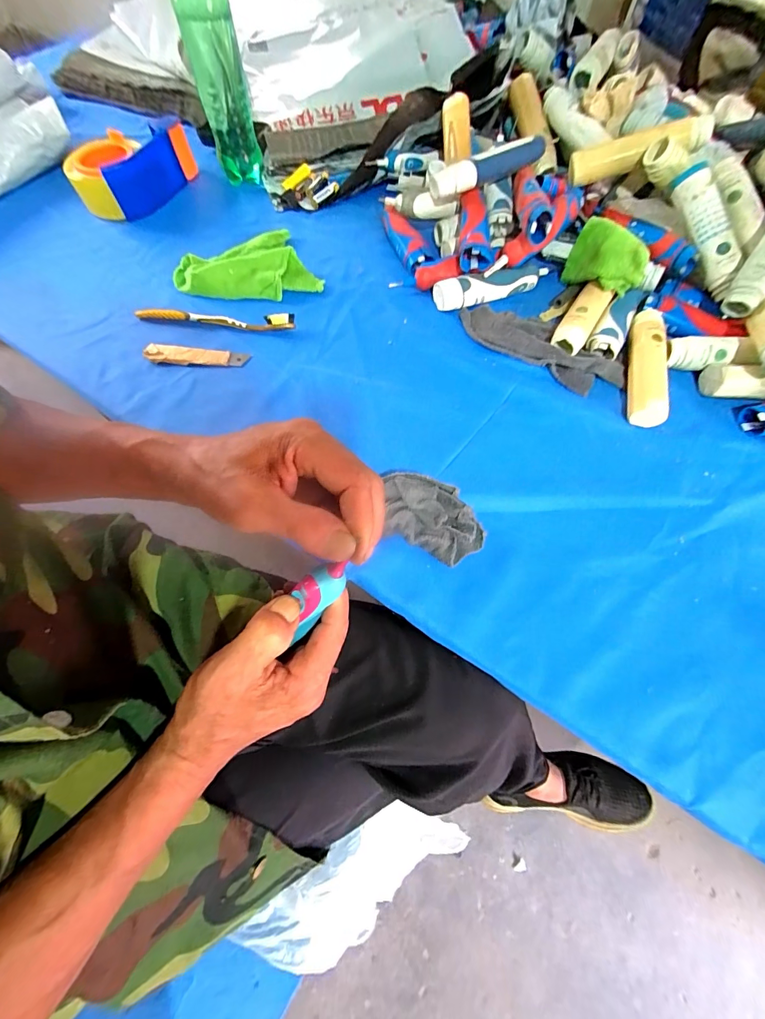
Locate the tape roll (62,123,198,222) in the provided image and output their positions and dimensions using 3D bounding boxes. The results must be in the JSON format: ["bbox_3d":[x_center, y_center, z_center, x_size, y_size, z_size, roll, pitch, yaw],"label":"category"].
[{"bbox_3d":[-0.338,-0.467,0.527,0.086,0.055,0.164,36,72,14],"label":"tape roll"}]

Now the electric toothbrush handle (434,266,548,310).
[{"bbox_3d":[0.133,-0.267,0.456,0.144,0.024,0.028,-18,69,-7],"label":"electric toothbrush handle"}]

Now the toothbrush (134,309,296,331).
[{"bbox_3d":[-0.193,-0.220,0.441,0.184,0.017,0.014,4,67,2],"label":"toothbrush"}]

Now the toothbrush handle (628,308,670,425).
[{"bbox_3d":[0.283,-0.157,0.411,0.035,0.030,0.143,13,68,5],"label":"toothbrush handle"}]

